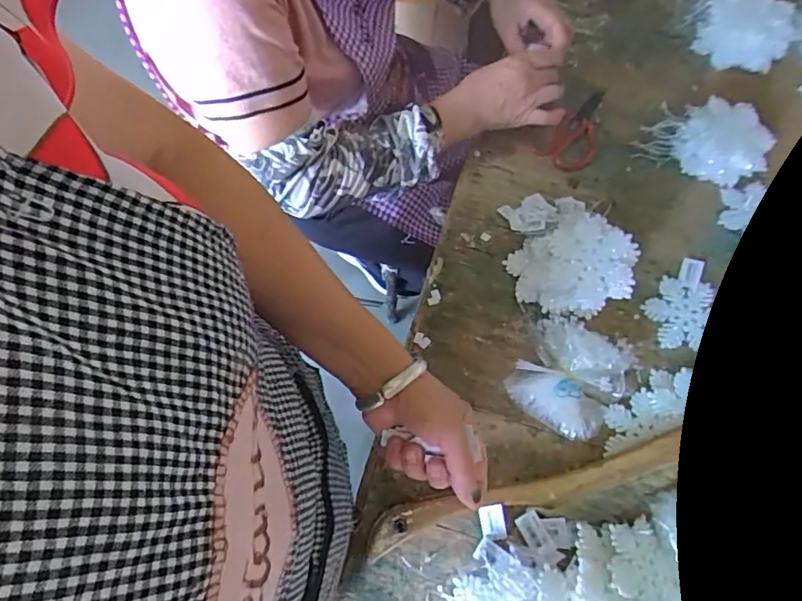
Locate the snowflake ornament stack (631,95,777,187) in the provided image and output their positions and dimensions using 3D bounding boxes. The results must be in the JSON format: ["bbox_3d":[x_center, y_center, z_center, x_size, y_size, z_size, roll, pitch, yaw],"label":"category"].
[{"bbox_3d":[0.361,-0.191,0.627,0.134,0.047,0.081,26,70,10],"label":"snowflake ornament stack"}]

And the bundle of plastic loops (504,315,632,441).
[{"bbox_3d":[0.169,0.075,0.530,0.103,0.037,0.111,30,71,12],"label":"bundle of plastic loops"}]

